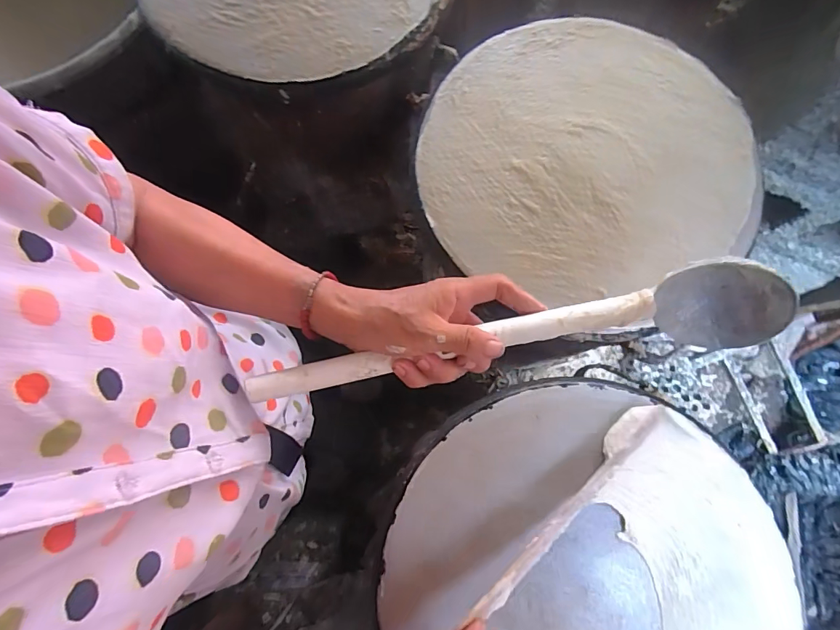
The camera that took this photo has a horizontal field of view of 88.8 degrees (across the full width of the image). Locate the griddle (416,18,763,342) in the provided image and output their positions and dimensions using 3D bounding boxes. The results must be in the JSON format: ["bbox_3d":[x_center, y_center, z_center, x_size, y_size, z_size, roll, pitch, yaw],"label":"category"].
[{"bbox_3d":[0.186,-0.178,0.483,0.368,0.022,0.356,0,78,0],"label":"griddle"}]

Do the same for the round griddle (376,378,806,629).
[{"bbox_3d":[0.157,0.250,0.392,0.352,0.024,0.375,0,78,0],"label":"round griddle"}]

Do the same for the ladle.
[{"bbox_3d":[0.069,0.021,0.323,0.392,0.049,0.064,-10,78,-2],"label":"ladle"}]

